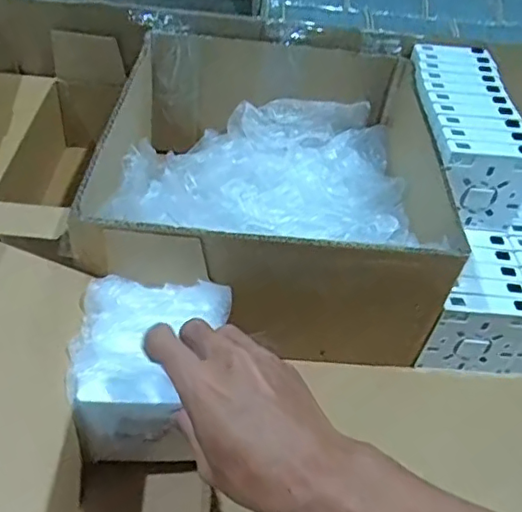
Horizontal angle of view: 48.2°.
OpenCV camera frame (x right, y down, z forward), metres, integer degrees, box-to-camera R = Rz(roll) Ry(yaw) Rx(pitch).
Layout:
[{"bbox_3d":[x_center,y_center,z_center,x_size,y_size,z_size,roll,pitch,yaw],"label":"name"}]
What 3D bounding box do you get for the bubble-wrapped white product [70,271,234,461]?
[{"bbox_3d":[-0.080,0.085,0.438,0.104,0.097,0.101,3,44,-3],"label":"bubble-wrapped white product"}]

